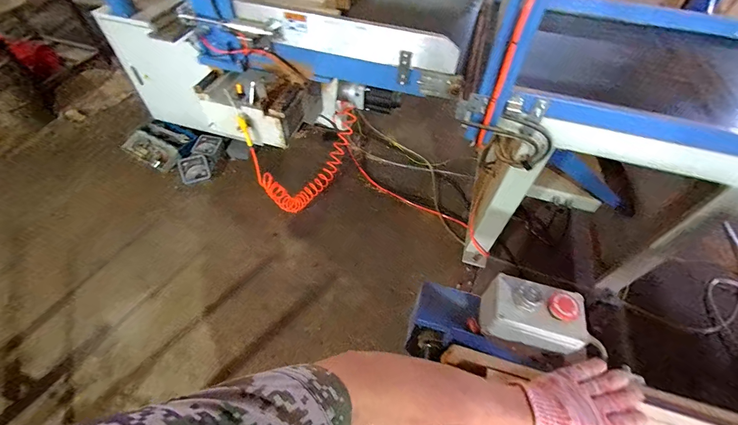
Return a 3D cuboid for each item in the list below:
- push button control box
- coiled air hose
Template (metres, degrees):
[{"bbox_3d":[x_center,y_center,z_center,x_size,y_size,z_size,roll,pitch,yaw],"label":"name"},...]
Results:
[{"bbox_3d":[0.248,0.156,0.497,0.128,0.104,0.085,15,55,8],"label":"push button control box"},{"bbox_3d":[-0.275,-0.341,1.789,0.141,0.465,0.813,20,54,12],"label":"coiled air hose"}]

